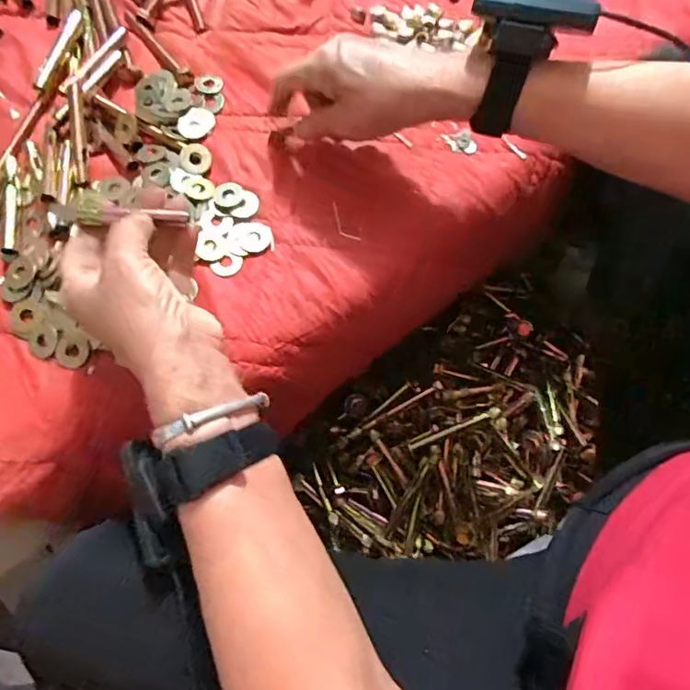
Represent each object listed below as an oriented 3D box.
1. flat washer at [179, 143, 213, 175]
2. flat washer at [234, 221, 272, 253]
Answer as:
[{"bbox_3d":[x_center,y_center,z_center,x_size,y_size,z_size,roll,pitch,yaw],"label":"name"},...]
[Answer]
[{"bbox_3d":[-0.122,-0.151,0.419,0.029,0.007,0.024,31,75,10],"label":"flat washer"},{"bbox_3d":[-0.072,-0.084,0.405,0.029,0.004,0.025,18,73,6],"label":"flat washer"}]

